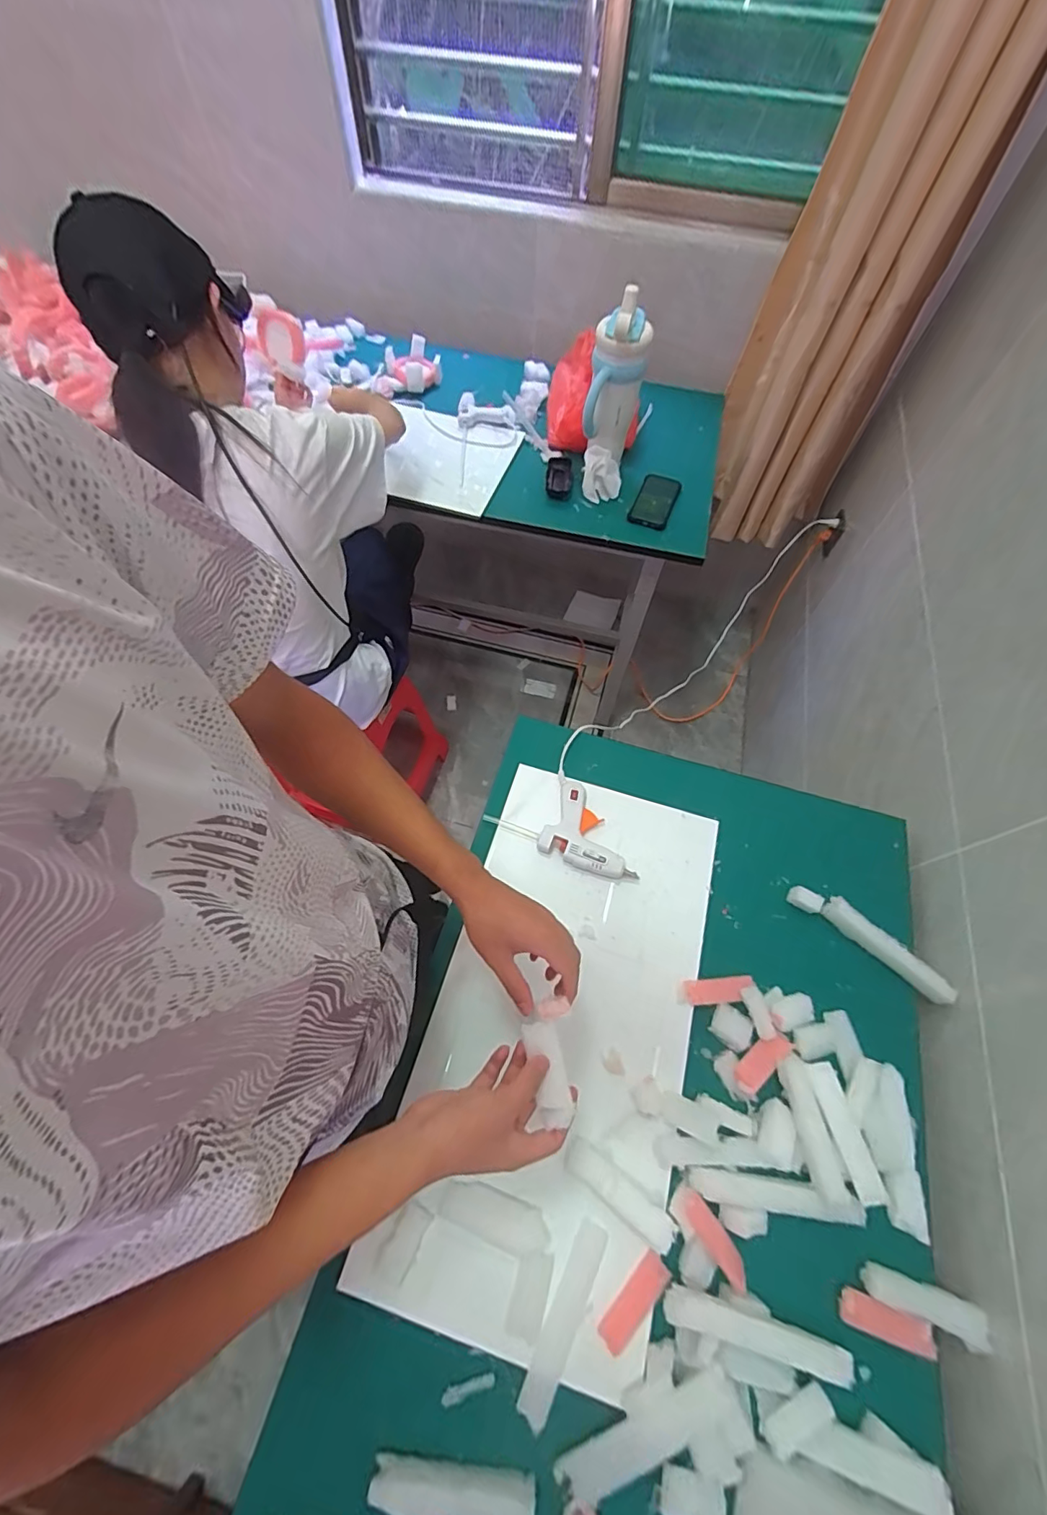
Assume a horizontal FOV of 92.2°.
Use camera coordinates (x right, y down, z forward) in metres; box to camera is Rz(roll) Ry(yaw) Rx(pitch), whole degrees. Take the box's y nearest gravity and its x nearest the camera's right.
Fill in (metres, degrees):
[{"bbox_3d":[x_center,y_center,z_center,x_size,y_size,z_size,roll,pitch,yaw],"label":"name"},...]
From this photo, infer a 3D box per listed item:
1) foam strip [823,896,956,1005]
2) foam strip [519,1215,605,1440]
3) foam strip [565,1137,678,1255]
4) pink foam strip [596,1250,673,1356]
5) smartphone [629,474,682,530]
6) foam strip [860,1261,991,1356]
[{"bbox_3d":[0.462,0.244,0.644,0.161,0.025,0.028,40,68,17],"label":"foam strip"},{"bbox_3d":[0.039,0.540,0.484,0.033,0.014,0.150,27,64,12],"label":"foam strip"},{"bbox_3d":[0.097,0.447,0.518,0.118,0.011,0.031,26,63,28],"label":"foam strip"},{"bbox_3d":[0.106,0.526,0.487,0.082,0.007,0.027,-43,55,-17],"label":"pink foam strip"},{"bbox_3d":[0.275,-0.535,1.051,0.077,0.017,0.151,23,72,7],"label":"smartphone"},{"bbox_3d":[0.394,0.534,0.494,0.113,0.014,0.032,21,63,9],"label":"foam strip"}]

